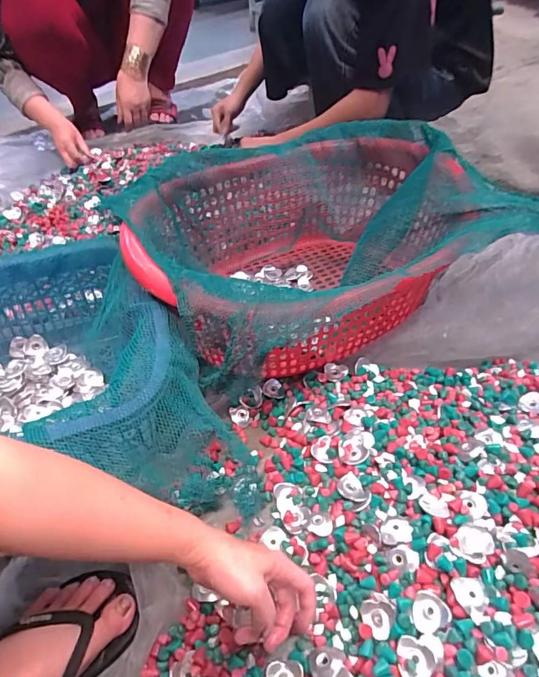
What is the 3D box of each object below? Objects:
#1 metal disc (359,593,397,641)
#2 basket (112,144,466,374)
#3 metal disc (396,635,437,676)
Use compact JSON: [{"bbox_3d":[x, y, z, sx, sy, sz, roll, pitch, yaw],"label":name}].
[{"bbox_3d":[0.112,0.287,0.455,0.034,0.008,0.036,-2,47,2],"label":"metal disc"},{"bbox_3d":[0.044,-0.134,0.702,0.469,0.204,0.433,-11,48,-6],"label":"basket"},{"bbox_3d":[0.139,0.302,0.412,0.034,0.010,0.035,-2,47,2],"label":"metal disc"}]

